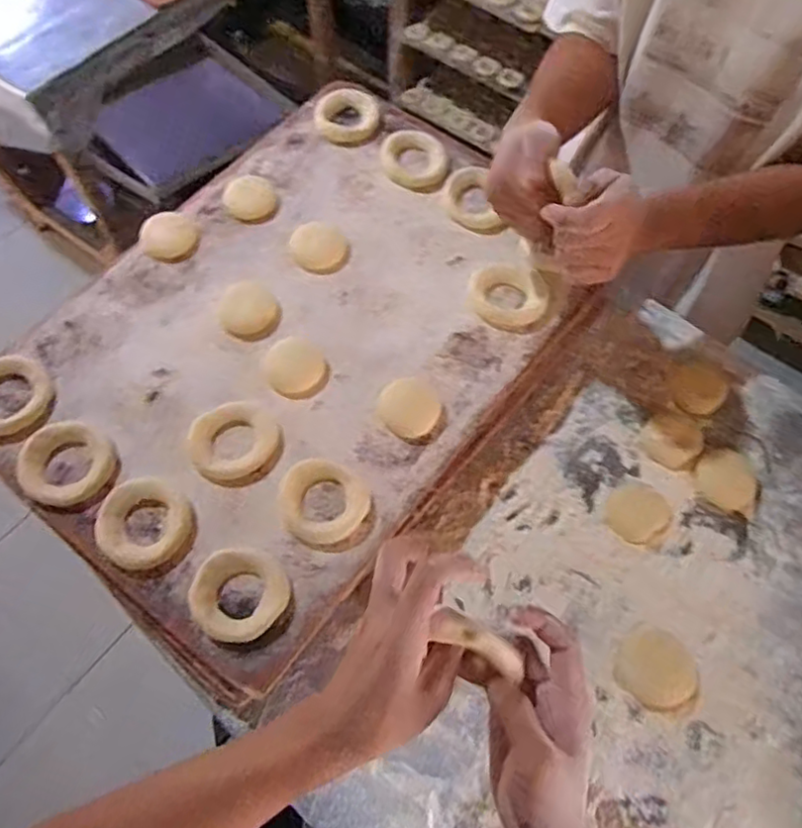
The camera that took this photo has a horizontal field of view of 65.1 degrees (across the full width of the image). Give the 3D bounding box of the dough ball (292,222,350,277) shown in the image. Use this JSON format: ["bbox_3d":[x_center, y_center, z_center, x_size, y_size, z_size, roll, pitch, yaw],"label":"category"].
[{"bbox_3d":[-0.087,-0.181,0.683,0.059,0.023,0.054,0,63,0],"label":"dough ball"}]

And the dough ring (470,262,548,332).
[{"bbox_3d":[0.111,-0.129,0.657,0.070,0.022,0.084,-19,69,-7],"label":"dough ring"}]

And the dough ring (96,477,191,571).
[{"bbox_3d":[-0.223,0.094,0.549,0.074,0.013,0.079,0,63,0],"label":"dough ring"}]

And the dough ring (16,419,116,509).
[{"bbox_3d":[-0.308,0.046,0.578,0.079,0.019,0.077,0,63,0],"label":"dough ring"}]

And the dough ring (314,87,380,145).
[{"bbox_3d":[-0.065,-0.365,0.766,0.076,0.015,0.087,-2,63,-1],"label":"dough ring"}]

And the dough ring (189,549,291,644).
[{"bbox_3d":[-0.133,0.149,0.519,0.073,0.016,0.074,0,63,0],"label":"dough ring"}]

